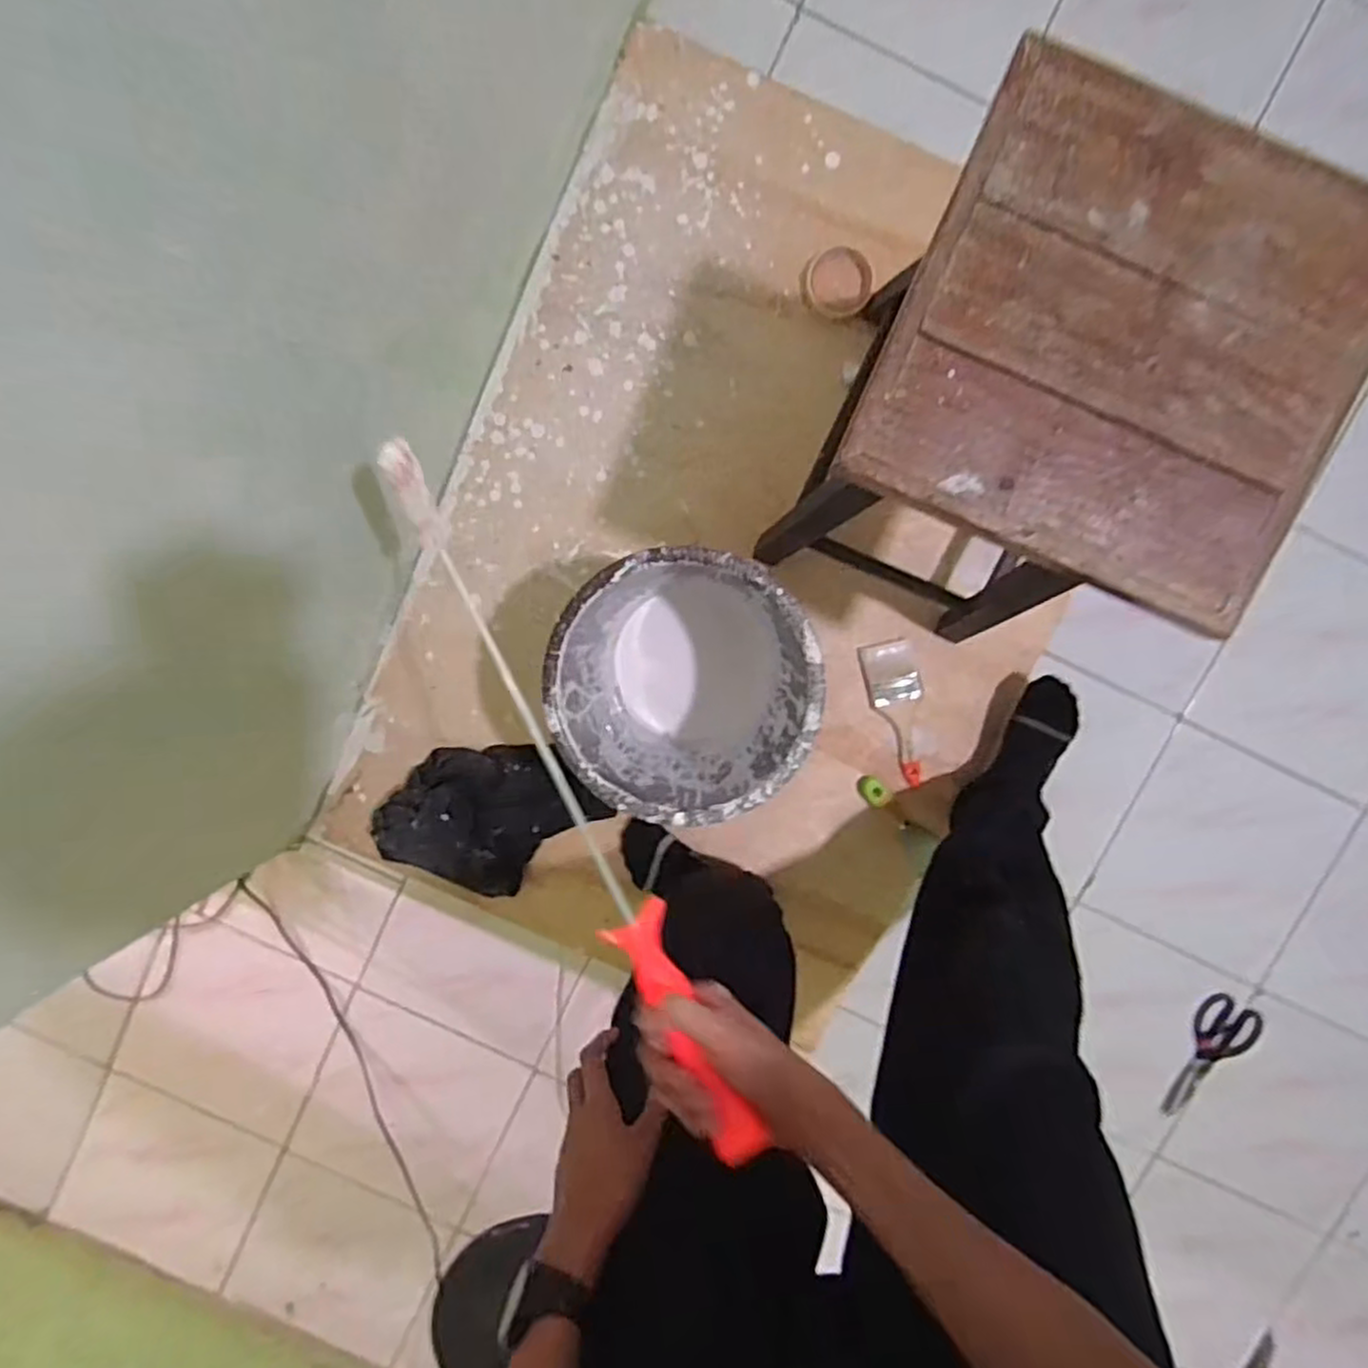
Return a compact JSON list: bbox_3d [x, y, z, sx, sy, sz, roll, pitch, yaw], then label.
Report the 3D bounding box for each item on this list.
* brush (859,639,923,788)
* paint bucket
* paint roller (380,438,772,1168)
[{"bbox_3d":[0.310,0.039,1.086,0.070,0.012,0.205,-16,96,4],"label":"brush"},{"bbox_3d":[0.005,-0.014,0.938,0.271,0.319,0.275,0,97,2],"label":"paint bucket"},{"bbox_3d":[-0.107,0.048,0.575,0.043,0.094,0.600,-35,64,5],"label":"paint roller"}]

